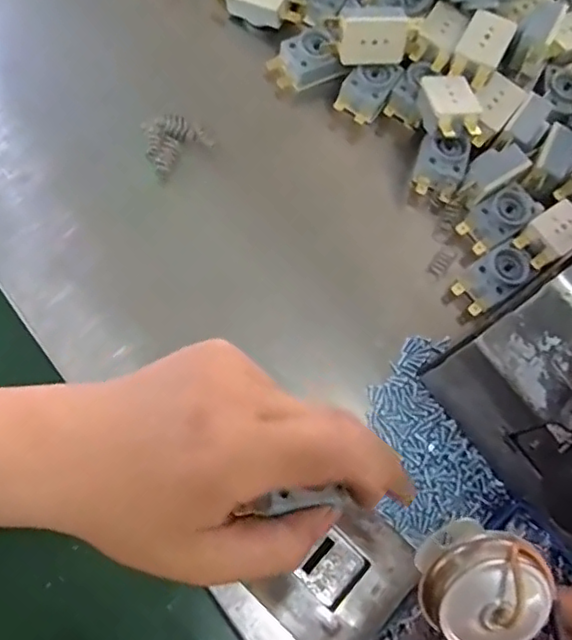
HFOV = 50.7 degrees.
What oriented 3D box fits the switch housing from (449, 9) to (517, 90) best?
[{"bbox_3d":[0.118,-0.163,0.363,0.026,0.013,0.049,29,72,4],"label":"switch housing"}]

